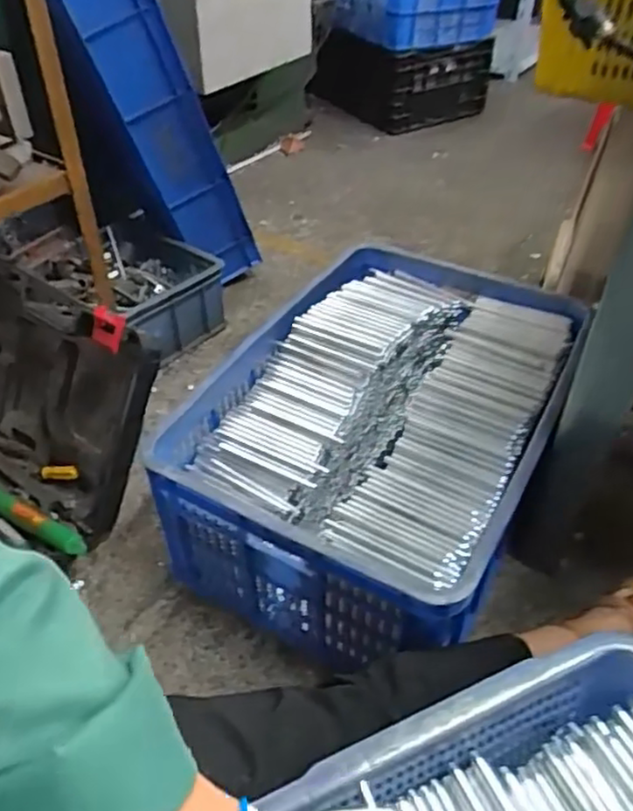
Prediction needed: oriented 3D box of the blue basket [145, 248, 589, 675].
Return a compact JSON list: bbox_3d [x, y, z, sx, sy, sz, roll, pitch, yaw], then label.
[{"bbox_3d":[0.106,0.029,0.997,0.421,0.212,0.620,21,47,20],"label":"blue basket"}]

